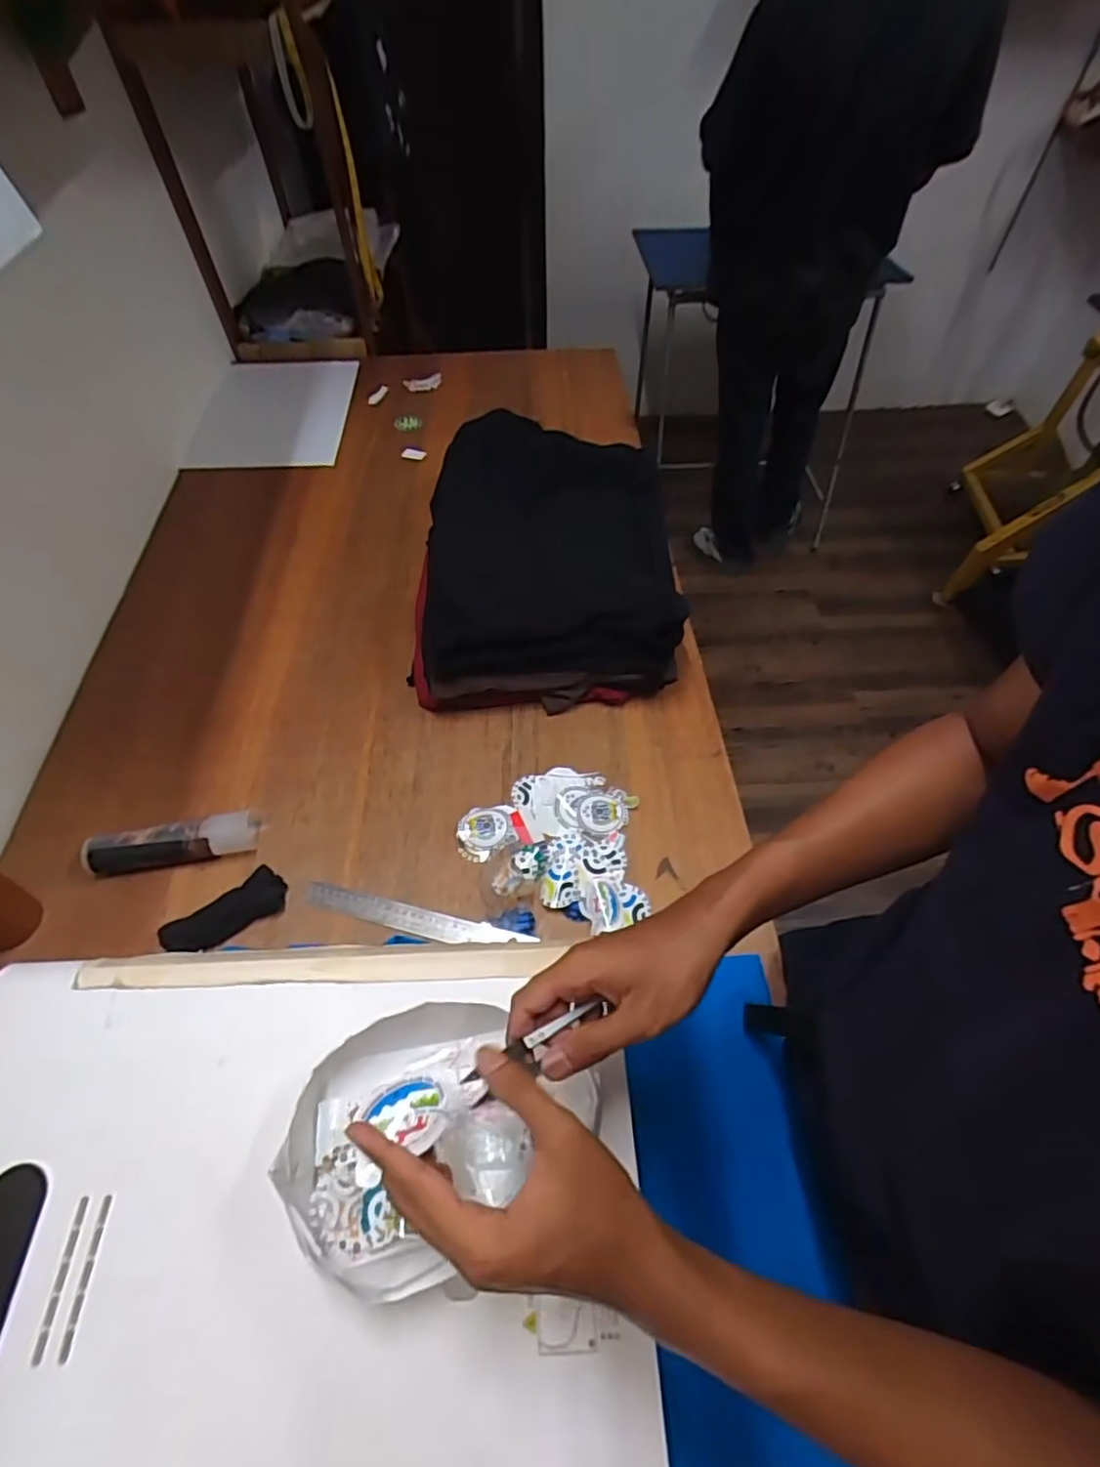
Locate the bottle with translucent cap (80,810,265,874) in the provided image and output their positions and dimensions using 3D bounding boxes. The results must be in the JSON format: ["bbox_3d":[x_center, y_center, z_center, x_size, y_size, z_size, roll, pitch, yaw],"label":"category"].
[{"bbox_3d":[-0.436,0.126,0.732,0.189,0.033,0.046,-11,57,-10],"label":"bottle with translucent cap"}]

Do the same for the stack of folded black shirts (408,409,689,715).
[{"bbox_3d":[-0.013,-0.267,0.960,0.355,0.165,0.512,0,55,-2],"label":"stack of folded black shirts"}]

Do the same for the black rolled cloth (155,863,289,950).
[{"bbox_3d":[-0.356,0.197,0.694,0.127,0.022,0.046,-28,61,-20],"label":"black rolled cloth"}]

